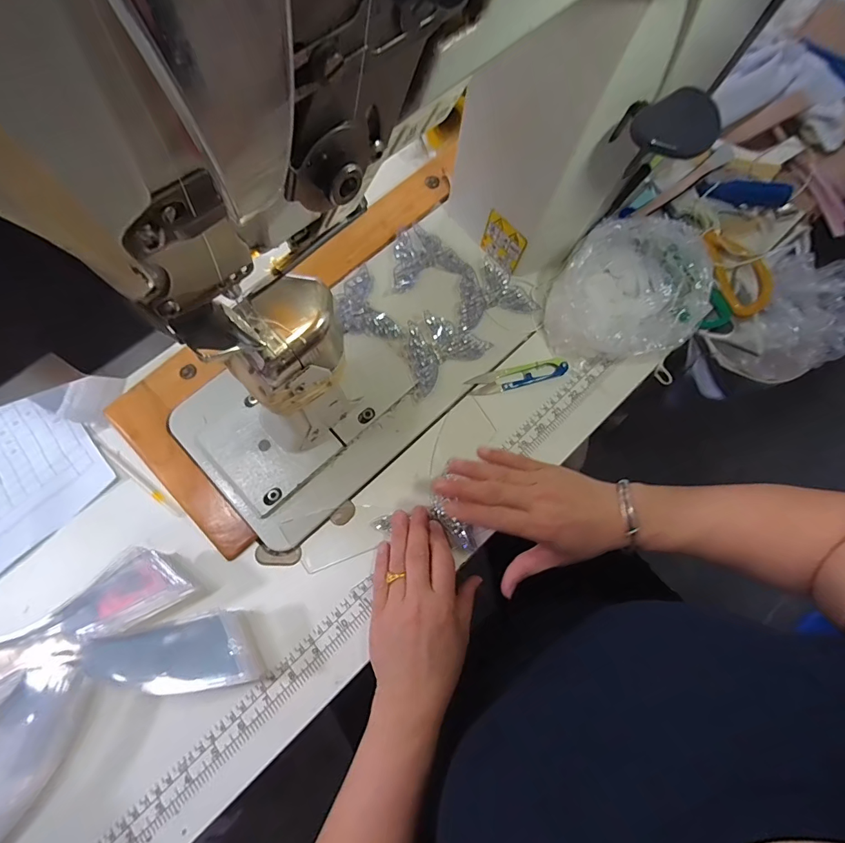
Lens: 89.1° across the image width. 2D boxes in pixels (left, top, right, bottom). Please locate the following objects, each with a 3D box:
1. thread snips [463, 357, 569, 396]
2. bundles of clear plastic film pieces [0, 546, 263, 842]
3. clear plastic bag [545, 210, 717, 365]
[{"bbox_3d":[0.098,-0.046,0.437,0.100,0.009,0.024,-13,72,-3],"label":"thread snips"},{"bbox_3d":[-0.258,0.198,0.339,0.229,0.049,0.130,-30,73,-8],"label":"bundles of clear plastic film pieces"},{"bbox_3d":[0.199,-0.124,0.413,0.143,0.091,0.113,-16,72,-4],"label":"clear plastic bag"}]

